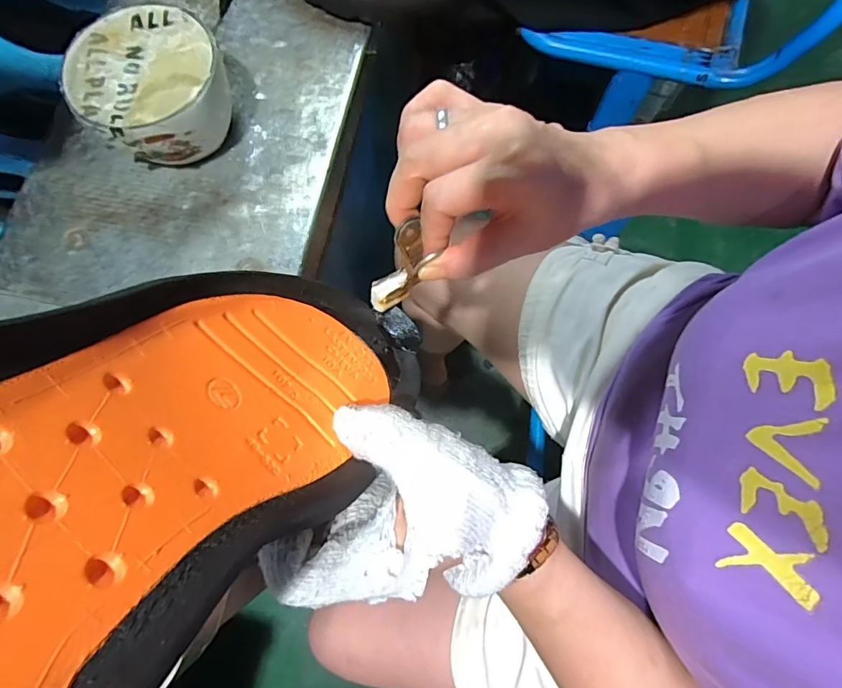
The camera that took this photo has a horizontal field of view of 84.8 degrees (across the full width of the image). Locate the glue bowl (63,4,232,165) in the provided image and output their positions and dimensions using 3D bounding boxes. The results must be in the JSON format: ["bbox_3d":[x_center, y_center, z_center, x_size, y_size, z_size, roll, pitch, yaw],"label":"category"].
[{"bbox_3d":[-0.195,-0.186,0.343,0.098,0.049,0.099,0,76,0],"label":"glue bowl"}]

